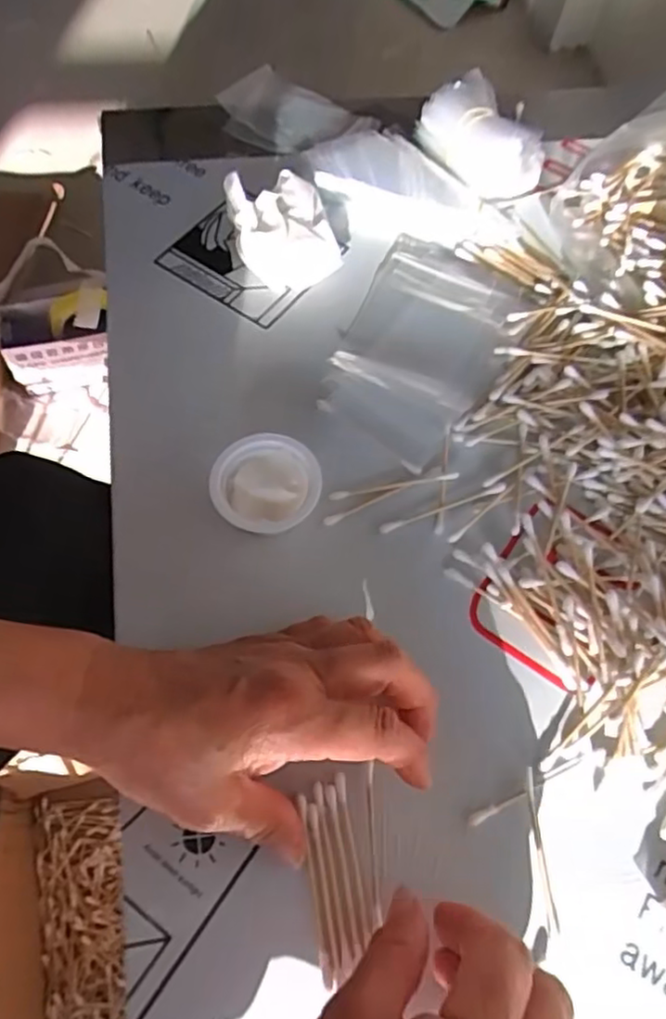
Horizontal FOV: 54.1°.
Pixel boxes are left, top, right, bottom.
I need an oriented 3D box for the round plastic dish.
[{"bbox_3d":[-0.033,-0.009,0.341,0.053,0.032,0.053,2,64,-4],"label":"round plastic dish"}]

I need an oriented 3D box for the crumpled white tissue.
[{"bbox_3d":[-0.032,-0.181,0.417,0.064,0.041,0.073,-15,67,-9],"label":"crumpled white tissue"}]

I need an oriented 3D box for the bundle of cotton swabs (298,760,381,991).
[{"bbox_3d":[0.004,0.155,0.278,0.032,0.004,0.075,-5,70,-1],"label":"bundle of cotton swabs"}]

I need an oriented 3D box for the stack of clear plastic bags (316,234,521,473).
[{"bbox_3d":[0.055,-0.107,0.399,0.093,0.009,0.162,24,69,11],"label":"stack of clear plastic bags"}]

